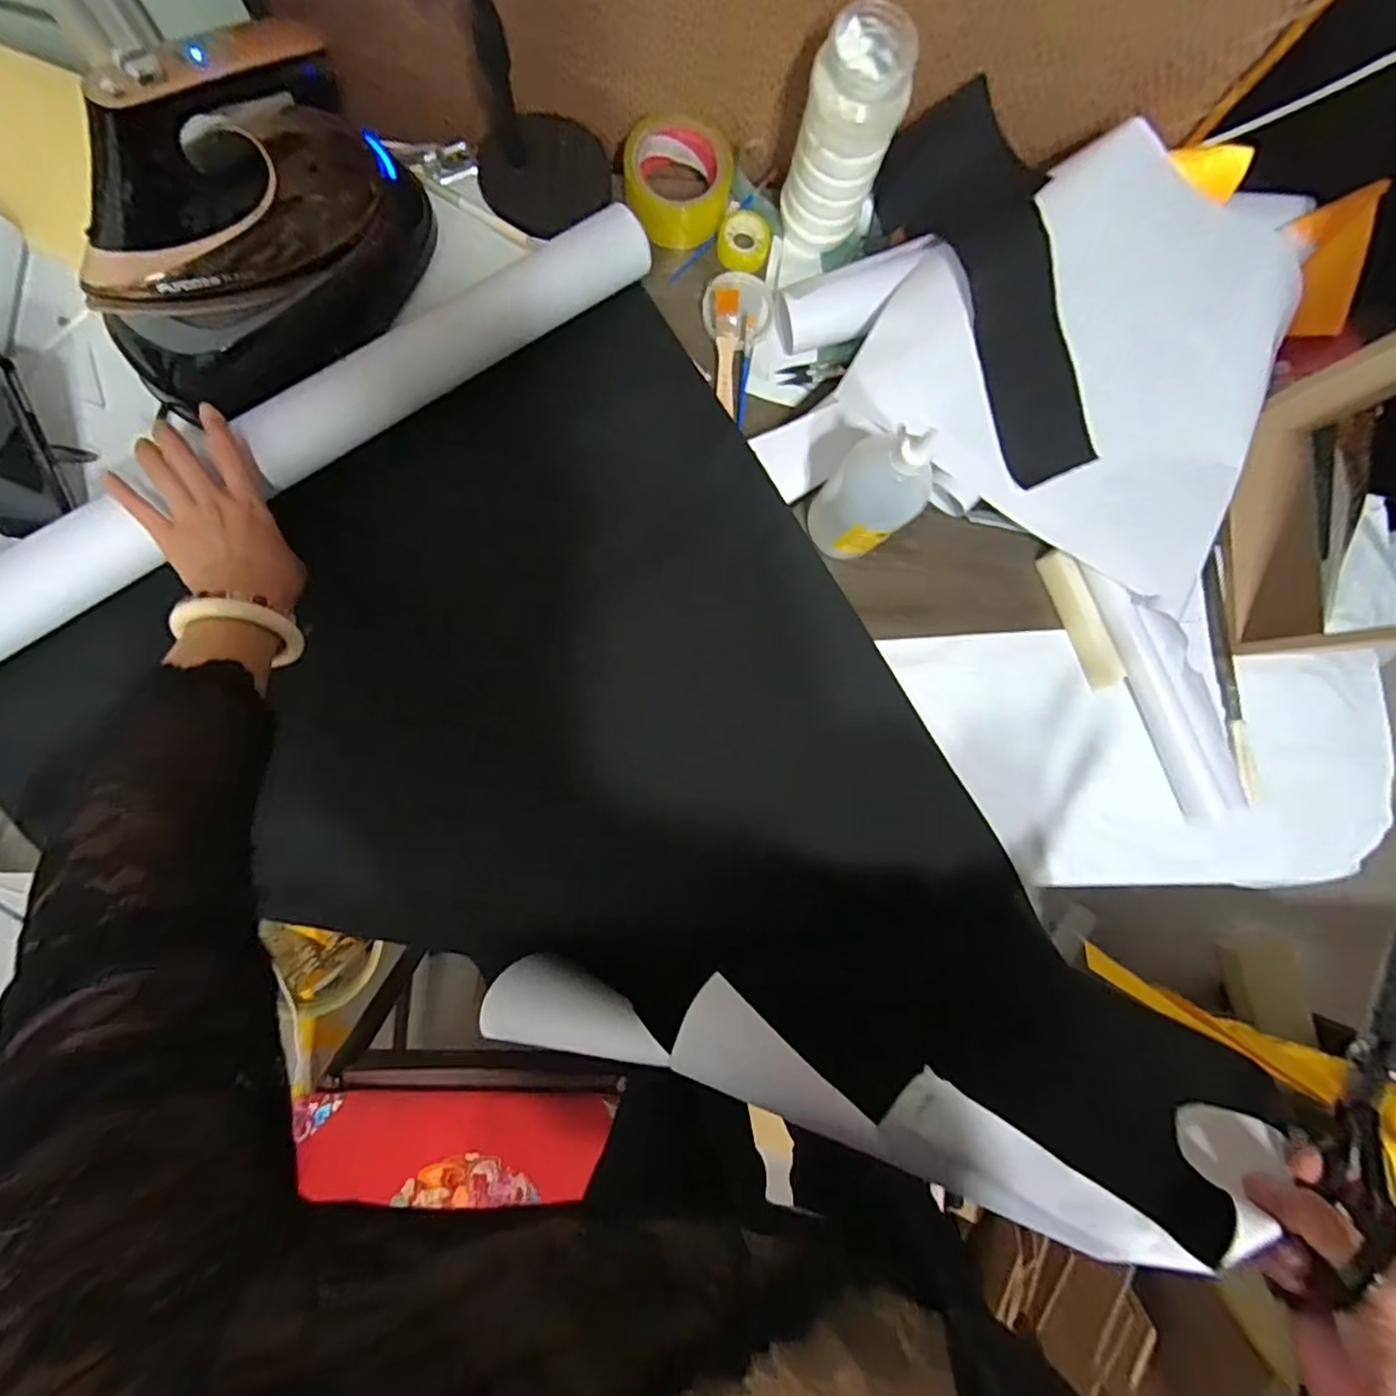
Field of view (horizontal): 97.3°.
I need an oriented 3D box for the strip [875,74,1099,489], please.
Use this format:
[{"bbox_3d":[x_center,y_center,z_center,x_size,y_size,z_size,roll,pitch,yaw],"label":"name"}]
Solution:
[{"bbox_3d":[0.284,-0.376,0.575,0.098,0.079,0.344,-24,90,-5],"label":"strip"}]

